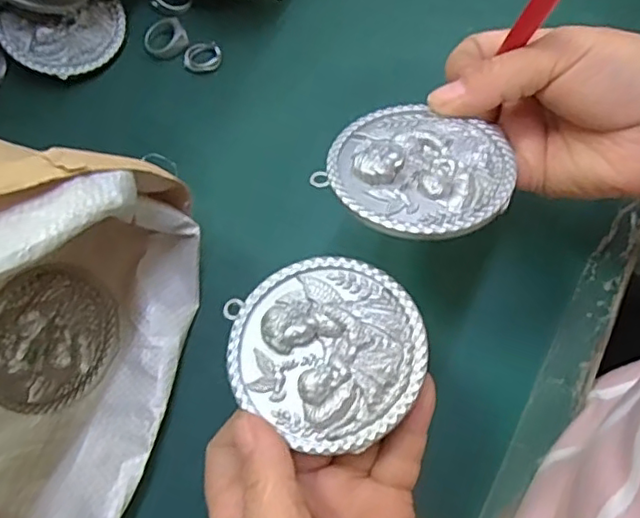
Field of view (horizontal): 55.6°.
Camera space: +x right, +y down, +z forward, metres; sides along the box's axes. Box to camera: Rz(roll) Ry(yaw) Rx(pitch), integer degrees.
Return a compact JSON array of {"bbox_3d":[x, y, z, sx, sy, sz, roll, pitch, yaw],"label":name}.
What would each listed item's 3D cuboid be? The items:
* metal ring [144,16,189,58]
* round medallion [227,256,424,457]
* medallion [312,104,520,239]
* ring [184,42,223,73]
[{"bbox_3d":[-0.096,-0.138,0.377,0.027,0.008,0.020,-33,71,-12],"label":"metal ring"},{"bbox_3d":[0.002,0.032,0.230,0.071,0.010,0.068,0,67,1],"label":"round medallion"},{"bbox_3d":[0.040,-0.038,0.245,0.072,0.006,0.070,-2,52,3],"label":"medallion"},{"bbox_3d":[-0.073,-0.126,0.376,0.023,0.004,0.021,0,67,1],"label":"ring"}]

